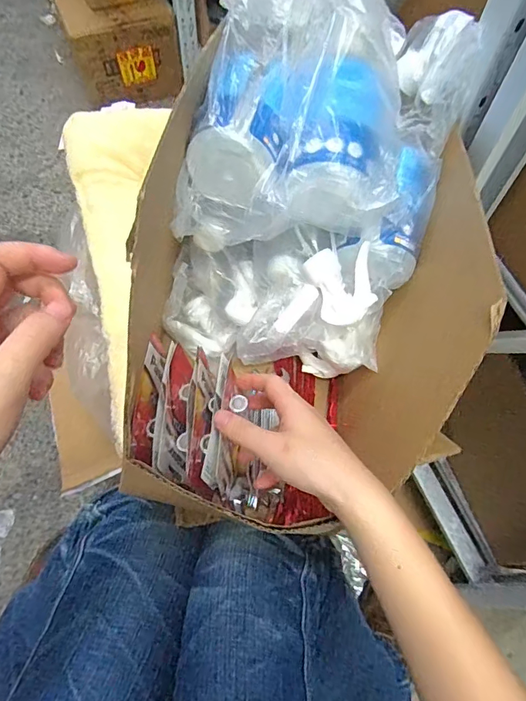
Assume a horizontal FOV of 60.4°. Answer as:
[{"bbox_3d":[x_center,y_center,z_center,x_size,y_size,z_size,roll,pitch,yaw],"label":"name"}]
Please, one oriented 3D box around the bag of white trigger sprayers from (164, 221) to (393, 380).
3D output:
[{"bbox_3d":[0.012,-0.044,0.436,0.209,0.135,0.112,1,62,0],"label":"bag of white trigger sprayers"}]

